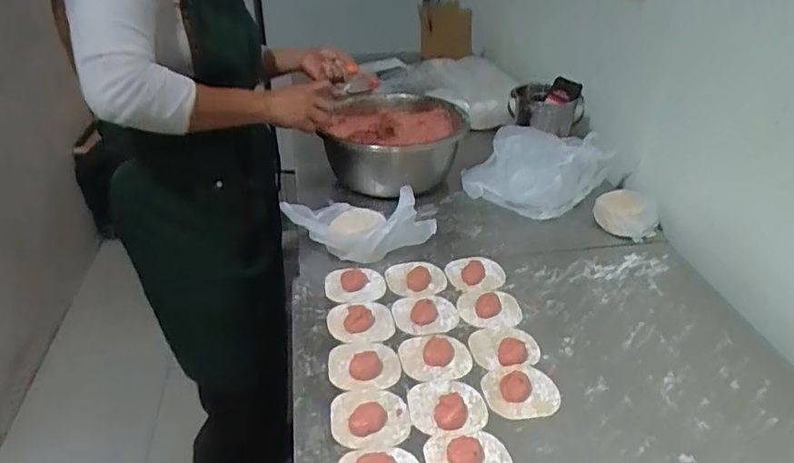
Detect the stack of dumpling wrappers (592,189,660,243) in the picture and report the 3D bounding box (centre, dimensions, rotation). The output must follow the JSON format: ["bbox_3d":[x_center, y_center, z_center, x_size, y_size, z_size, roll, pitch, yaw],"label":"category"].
[{"bbox_3d":[0.386,-0.031,0.976,0.105,0.054,0.077,17,37,23],"label":"stack of dumpling wrappers"}]

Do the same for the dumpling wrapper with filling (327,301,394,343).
[{"bbox_3d":[-0.048,0.117,0.772,0.084,0.013,0.082,0,34,0],"label":"dumpling wrapper with filling"}]

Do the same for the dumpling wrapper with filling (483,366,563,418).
[{"bbox_3d":[0.146,0.183,0.676,0.089,0.016,0.072,-6,34,-9],"label":"dumpling wrapper with filling"}]

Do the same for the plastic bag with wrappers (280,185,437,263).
[{"bbox_3d":[-0.057,-0.017,0.903,0.223,0.095,0.100,7,34,9],"label":"plastic bag with wrappers"}]

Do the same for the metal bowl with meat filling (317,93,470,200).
[{"bbox_3d":[0.002,-0.158,1.101,0.238,0.144,0.226,0,34,0],"label":"metal bowl with meat filling"}]

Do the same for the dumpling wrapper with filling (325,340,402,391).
[{"bbox_3d":[-0.040,0.158,0.707,0.085,0.017,0.078,0,34,0],"label":"dumpling wrapper with filling"}]

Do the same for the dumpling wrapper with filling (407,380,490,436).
[{"bbox_3d":[0.057,0.194,0.654,0.085,0.017,0.074,-3,34,-5],"label":"dumpling wrapper with filling"}]

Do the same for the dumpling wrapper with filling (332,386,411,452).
[{"bbox_3d":[-0.029,0.198,0.639,0.085,0.021,0.080,-5,34,-8],"label":"dumpling wrapper with filling"}]

